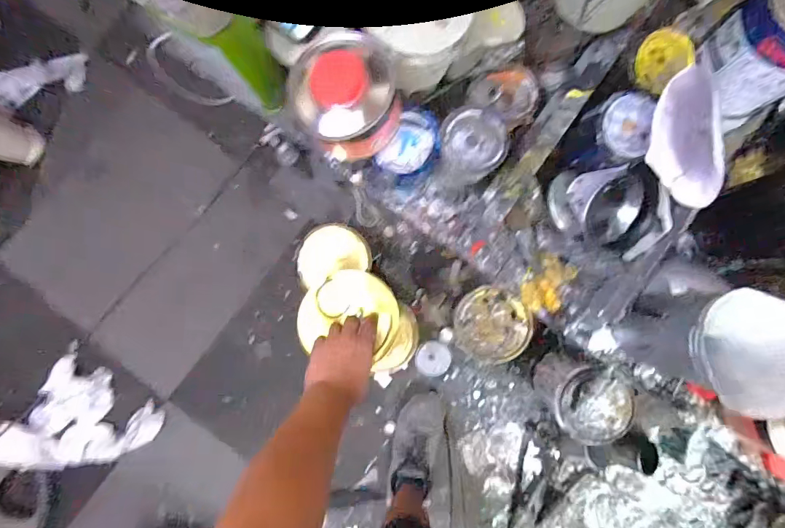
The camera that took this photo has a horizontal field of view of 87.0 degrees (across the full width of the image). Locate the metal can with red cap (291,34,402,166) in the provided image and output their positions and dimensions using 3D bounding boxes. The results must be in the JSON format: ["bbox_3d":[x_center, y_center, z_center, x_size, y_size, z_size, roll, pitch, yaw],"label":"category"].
[{"bbox_3d":[-0.042,-0.164,0.395,0.105,0.086,0.098,0,87,1],"label":"metal can with red cap"}]

